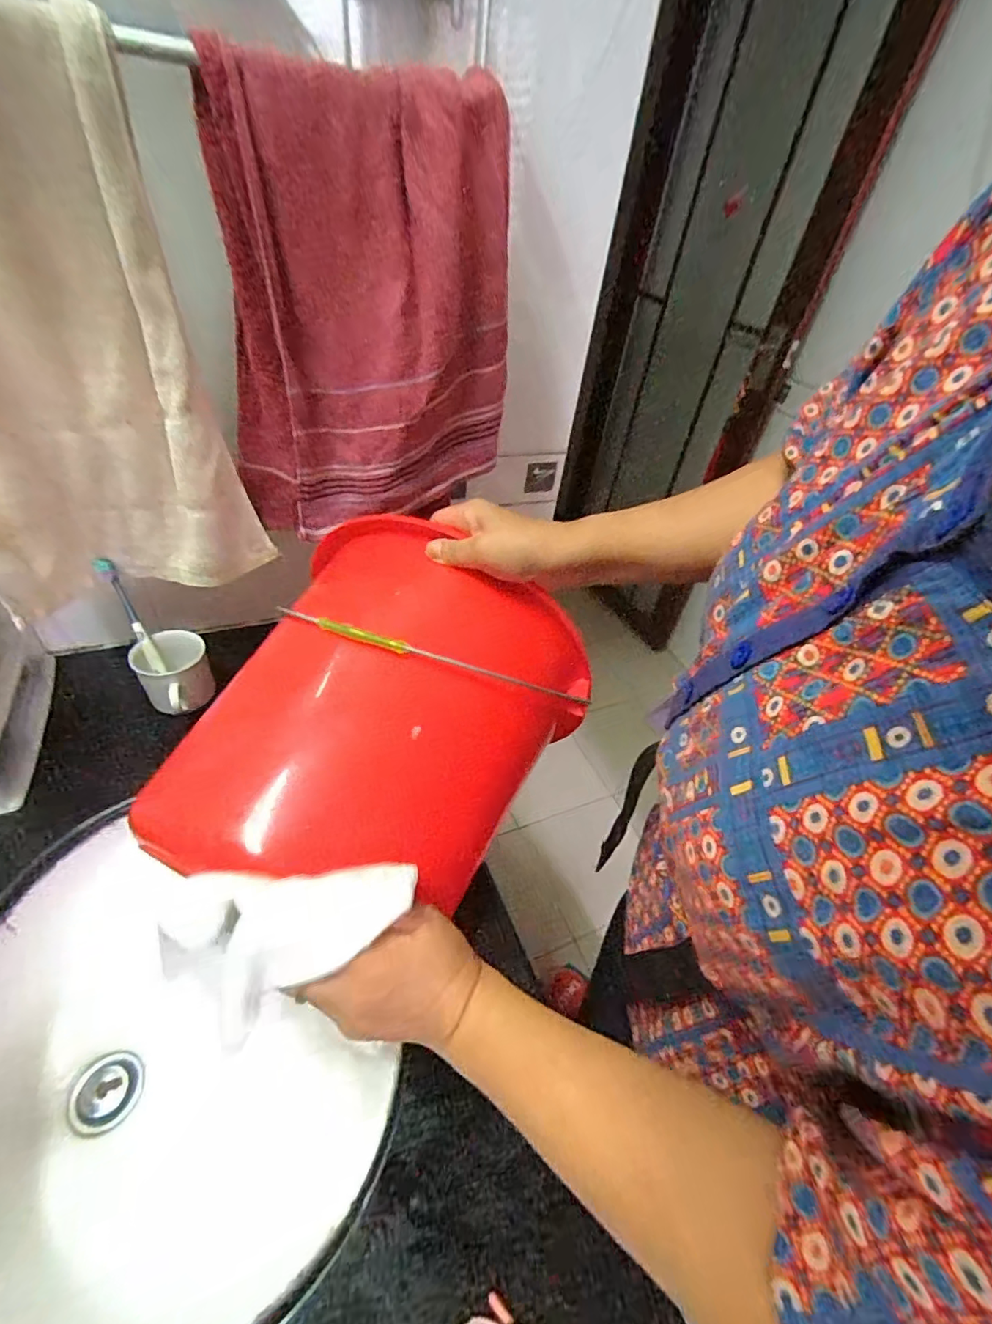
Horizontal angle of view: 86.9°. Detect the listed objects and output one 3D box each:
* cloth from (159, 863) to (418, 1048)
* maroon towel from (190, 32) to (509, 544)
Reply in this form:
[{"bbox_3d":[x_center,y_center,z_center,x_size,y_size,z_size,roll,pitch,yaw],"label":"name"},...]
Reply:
[{"bbox_3d":[-0.112,0.153,0.295,0.131,0.042,0.069,-10,44,-10],"label":"cloth"},{"bbox_3d":[-0.115,-0.295,0.486,0.269,0.332,0.064,-6,43,-14],"label":"maroon towel"}]

